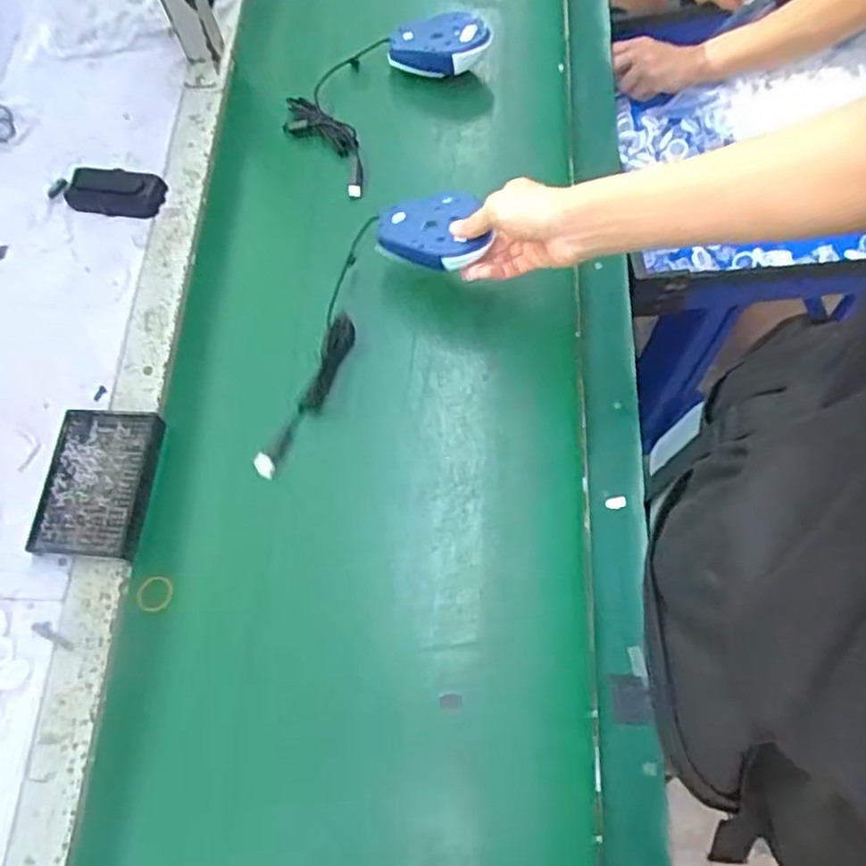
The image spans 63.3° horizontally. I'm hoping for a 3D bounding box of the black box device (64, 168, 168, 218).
[{"bbox_3d":[-0.355,-0.266,0.777,0.110,0.023,0.051,0,68,3],"label":"black box device"}]

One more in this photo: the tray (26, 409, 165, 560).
[{"bbox_3d":[-0.307,0.044,0.645,0.094,0.018,0.135,4,68,5],"label":"tray"}]

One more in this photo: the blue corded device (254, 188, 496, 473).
[{"bbox_3d":[-0.074,-0.102,0.649,0.118,0.050,0.307,39,96,17],"label":"blue corded device"}]

